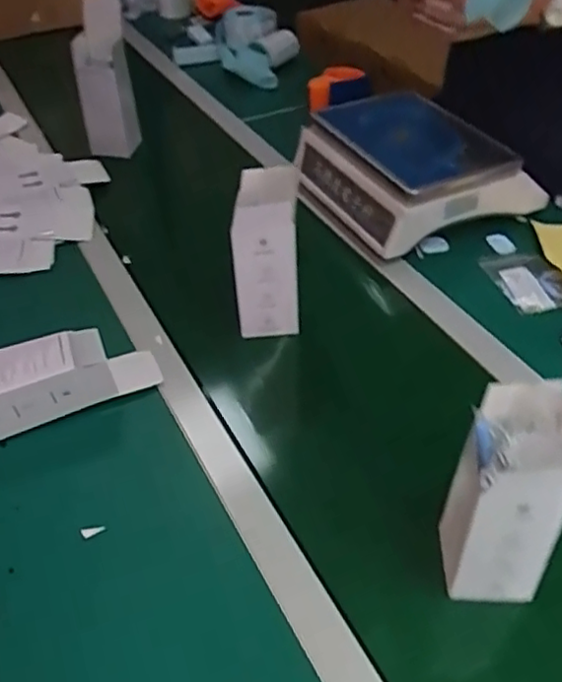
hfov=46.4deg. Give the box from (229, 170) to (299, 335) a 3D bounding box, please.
[{"bbox_3d":[-0.017,-0.103,0.785,0.072,0.194,0.081,-1,45,3],"label":"box"}]

